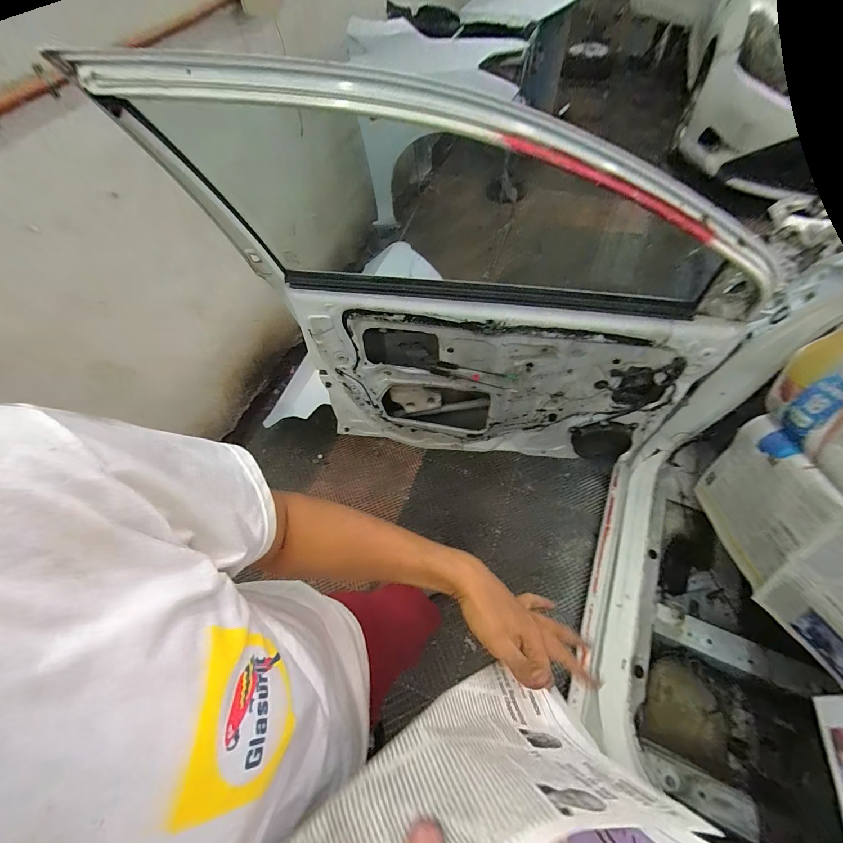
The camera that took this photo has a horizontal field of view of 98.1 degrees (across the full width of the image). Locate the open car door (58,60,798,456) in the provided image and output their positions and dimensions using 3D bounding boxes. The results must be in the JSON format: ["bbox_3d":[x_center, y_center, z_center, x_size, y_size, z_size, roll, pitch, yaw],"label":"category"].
[{"bbox_3d":[0.145,-0.214,0.876,1.089,1.000,0.223,1,59,3],"label":"open car door"}]

